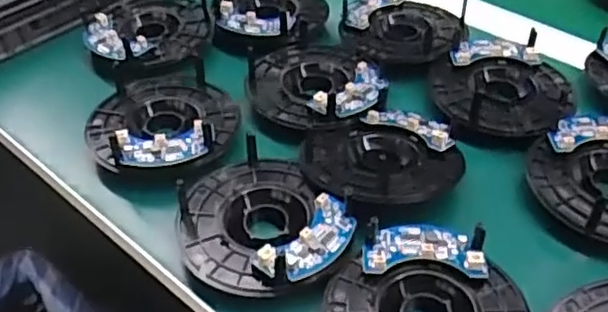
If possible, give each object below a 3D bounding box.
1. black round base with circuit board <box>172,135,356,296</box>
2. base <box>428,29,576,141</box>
[{"bbox_3d":[-0.028,0.037,0.374,0.087,0.023,0.105,-25,49,-25],"label":"black round base with circuit board"},{"bbox_3d":[0.144,-0.047,0.463,0.096,0.023,0.097,0,43,0],"label":"base"}]

